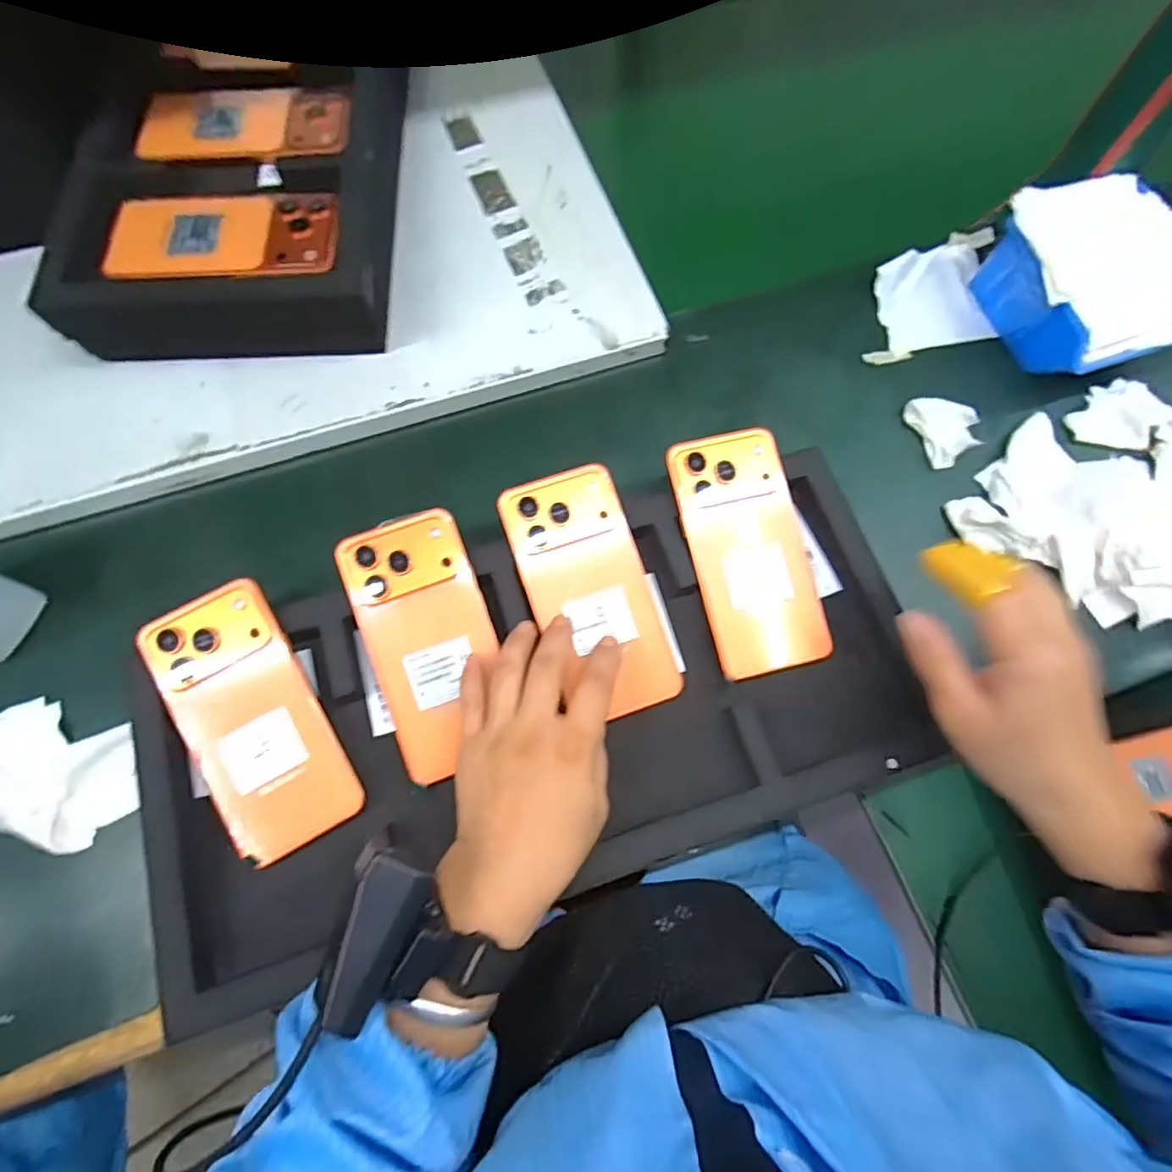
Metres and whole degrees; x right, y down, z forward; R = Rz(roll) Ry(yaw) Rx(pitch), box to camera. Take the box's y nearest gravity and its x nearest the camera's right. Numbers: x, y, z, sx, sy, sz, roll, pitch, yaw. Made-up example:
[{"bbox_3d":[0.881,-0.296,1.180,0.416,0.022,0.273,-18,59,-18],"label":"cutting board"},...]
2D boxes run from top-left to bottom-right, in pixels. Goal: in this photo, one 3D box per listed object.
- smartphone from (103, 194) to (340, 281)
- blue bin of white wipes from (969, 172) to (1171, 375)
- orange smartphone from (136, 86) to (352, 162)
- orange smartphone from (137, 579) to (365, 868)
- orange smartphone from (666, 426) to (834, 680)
[{"bbox_3d":[-0.263,-0.253,0.447,0.160,0.007,0.079,-5,72,-3],"label":"smartphone"},{"bbox_3d":[0.396,-0.236,0.484,0.129,0.072,0.142,-16,72,-6],"label":"blue bin of white wipes"},{"bbox_3d":[-0.269,-0.367,0.488,0.157,0.013,0.069,-7,72,-3],"label":"orange smartphone"},{"bbox_3d":[-0.204,0.081,0.375,0.077,0.008,0.162,-28,85,-13],"label":"orange smartphone"},{"bbox_3d":[0.110,-0.025,0.411,0.078,0.011,0.162,-14,83,-7],"label":"orange smartphone"}]

